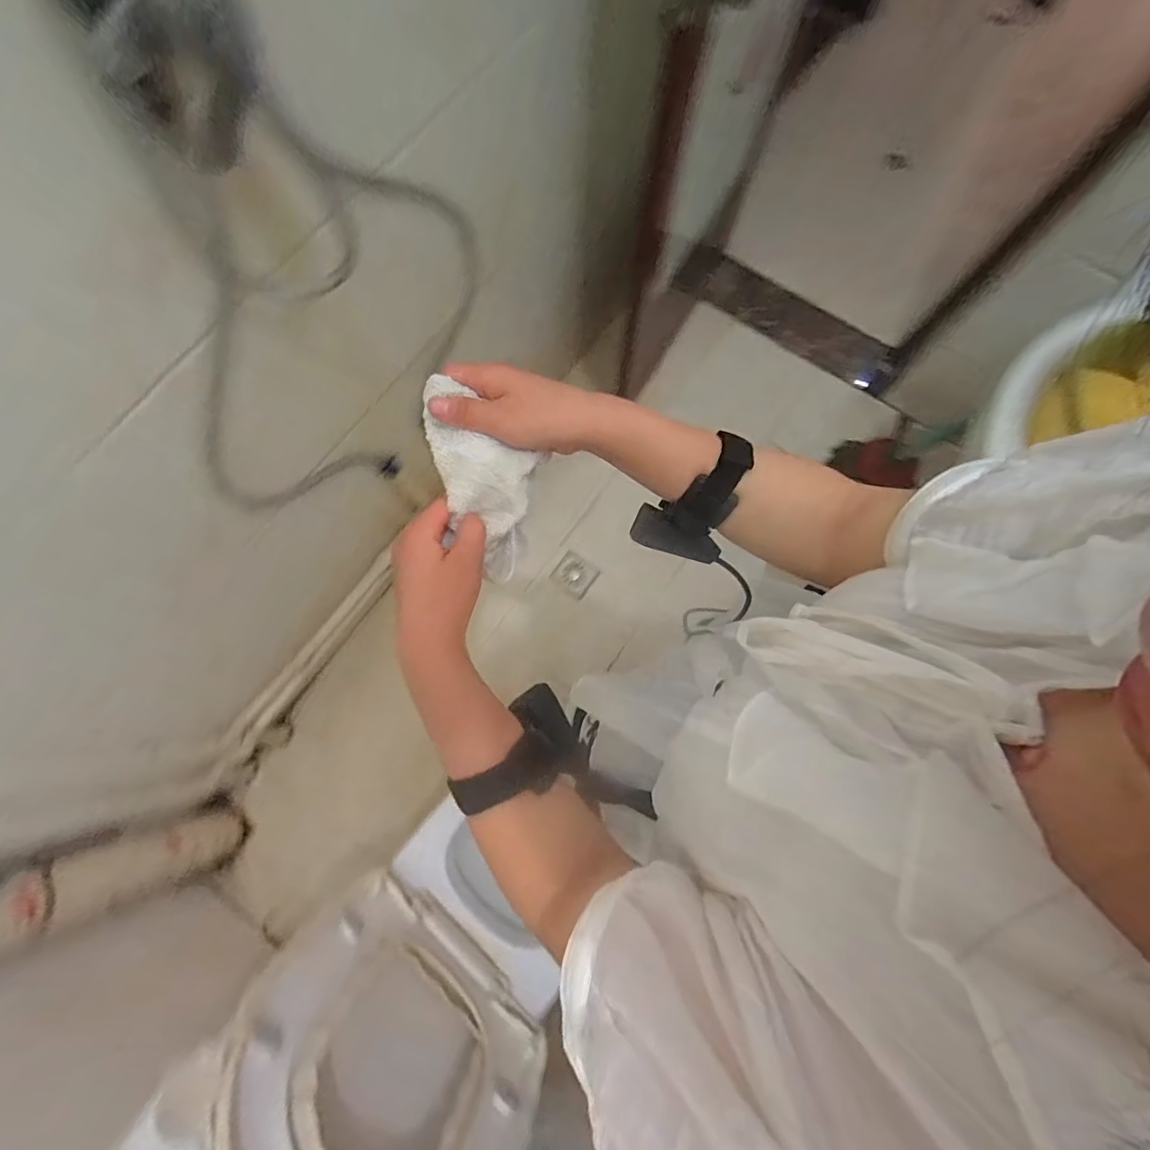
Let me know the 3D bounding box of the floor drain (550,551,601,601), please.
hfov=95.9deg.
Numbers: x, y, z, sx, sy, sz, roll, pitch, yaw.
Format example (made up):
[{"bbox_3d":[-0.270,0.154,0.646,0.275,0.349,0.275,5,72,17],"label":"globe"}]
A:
[{"bbox_3d":[-0.001,-0.002,1.498,0.115,0.020,0.099,37,88,-9],"label":"floor drain"}]

